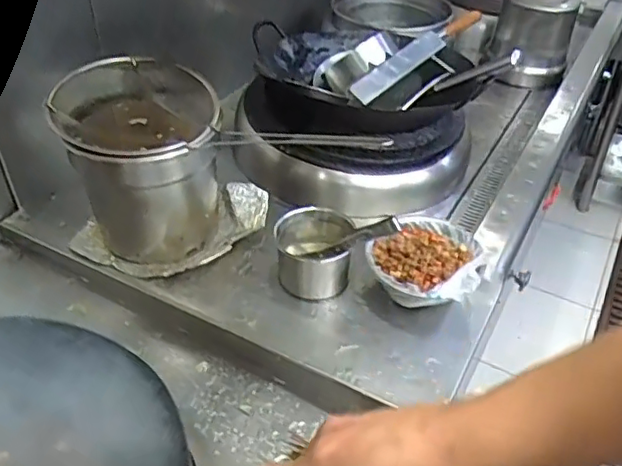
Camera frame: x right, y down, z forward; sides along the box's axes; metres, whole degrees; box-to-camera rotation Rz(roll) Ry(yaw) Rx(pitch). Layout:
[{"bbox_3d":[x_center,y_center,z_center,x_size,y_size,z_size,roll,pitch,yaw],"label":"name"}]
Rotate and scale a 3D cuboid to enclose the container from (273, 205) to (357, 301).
[{"bbox_3d":[0.003,0.030,0.906,0.108,0.096,0.095,5,39,4],"label":"container"}]

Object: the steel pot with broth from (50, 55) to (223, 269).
[{"bbox_3d":[-0.260,-0.111,0.951,0.220,0.250,0.224,1,39,-1],"label":"steel pot with broth"}]

